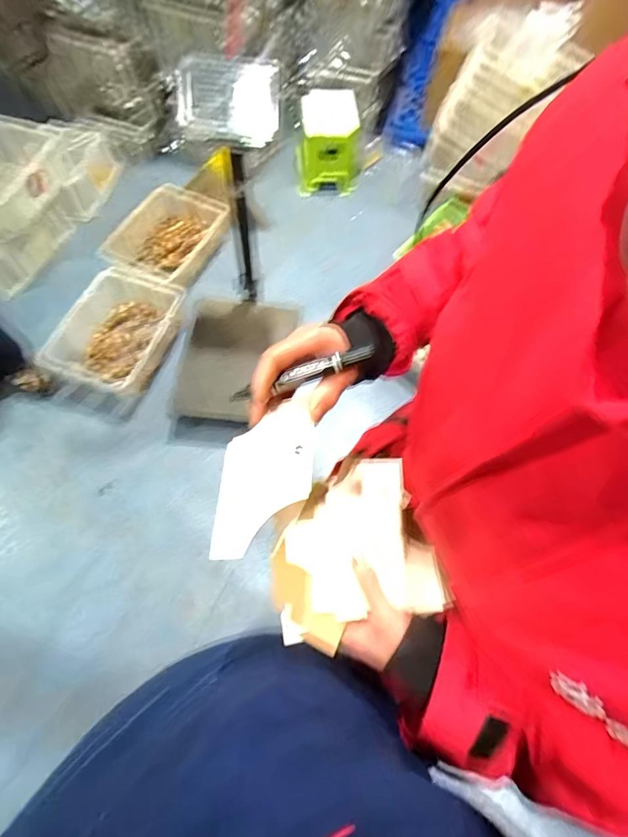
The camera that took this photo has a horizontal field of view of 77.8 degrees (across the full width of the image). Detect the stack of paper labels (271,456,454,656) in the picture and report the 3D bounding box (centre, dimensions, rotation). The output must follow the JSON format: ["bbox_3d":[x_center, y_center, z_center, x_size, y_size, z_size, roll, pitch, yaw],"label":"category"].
[{"bbox_3d":[0.035,0.123,0.380,0.150,0.028,0.154,-8,67,-5],"label":"stack of paper labels"}]

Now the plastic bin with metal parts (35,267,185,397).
[{"bbox_3d":[-0.739,-0.329,1.476,0.367,0.152,0.497,23,67,8],"label":"plastic bin with metal parts"}]

